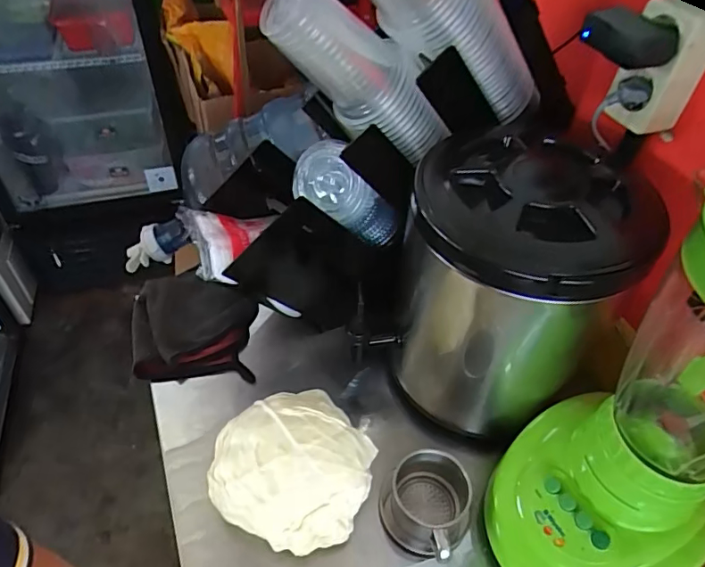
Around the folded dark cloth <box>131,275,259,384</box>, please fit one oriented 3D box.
[{"bbox_3d":[-0.209,0.053,0.670,0.159,0.034,0.163,-2,47,-6],"label":"folded dark cloth"}]

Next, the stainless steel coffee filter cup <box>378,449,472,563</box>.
[{"bbox_3d":[0.075,0.218,0.513,0.083,0.073,0.081,2,47,-2],"label":"stainless steel coffee filter cup"}]

